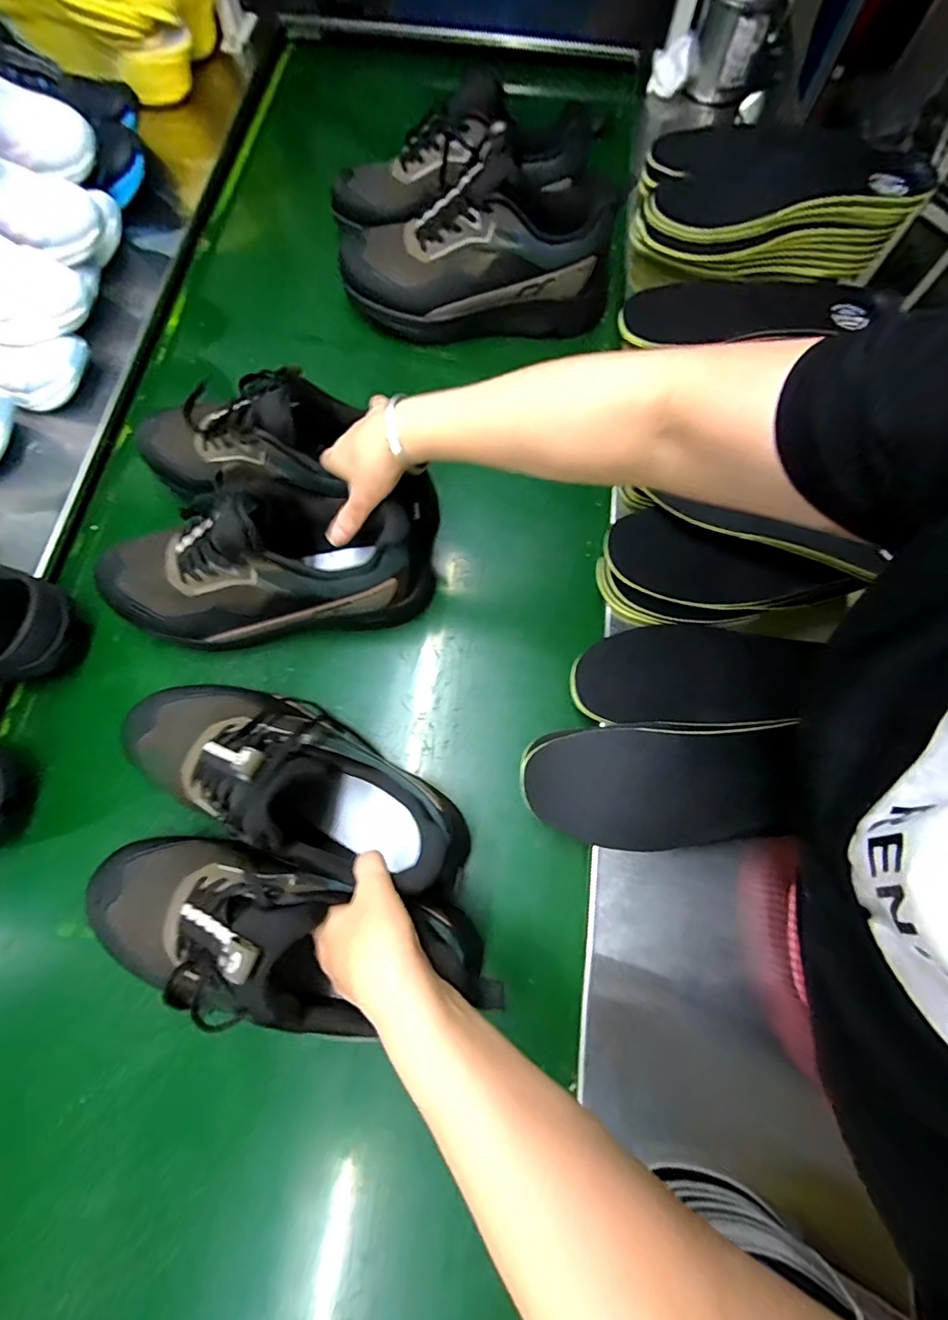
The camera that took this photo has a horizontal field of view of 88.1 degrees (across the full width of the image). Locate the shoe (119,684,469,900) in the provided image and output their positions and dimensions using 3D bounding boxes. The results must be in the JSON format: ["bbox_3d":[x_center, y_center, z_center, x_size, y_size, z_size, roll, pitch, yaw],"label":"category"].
[{"bbox_3d":[-0.146,0.080,0.370,0.291,0.157,0.096,23,75,6],"label":"shoe"}]

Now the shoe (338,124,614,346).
[{"bbox_3d":[0.000,-0.450,0.556,0.300,0.157,0.101,-6,74,-2],"label":"shoe"}]

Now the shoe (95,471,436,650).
[{"bbox_3d":[-0.186,-0.083,0.430,0.291,0.157,0.095,-3,74,-5],"label":"shoe"}]

